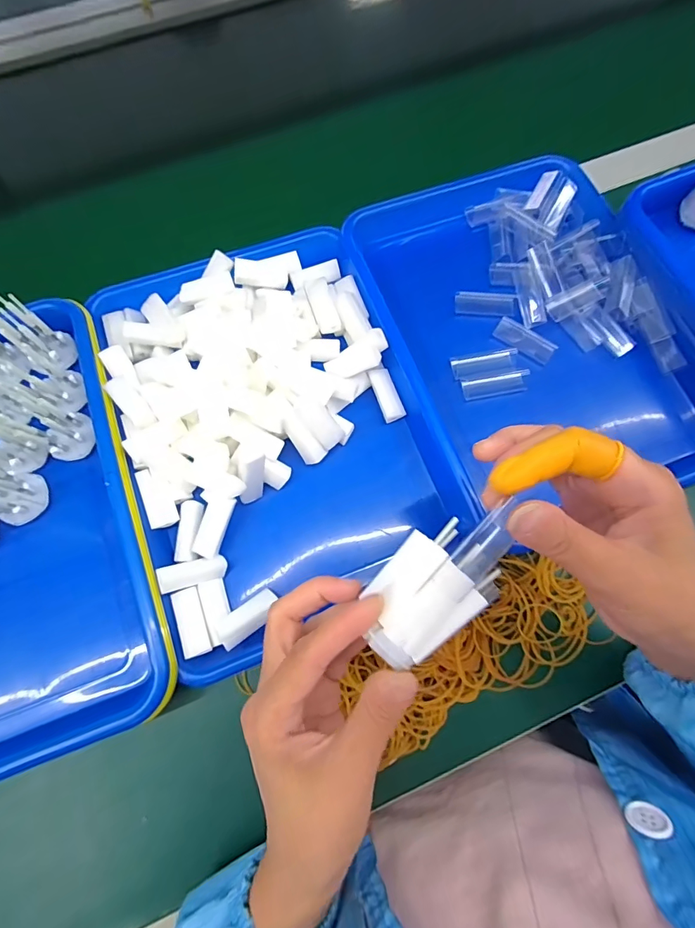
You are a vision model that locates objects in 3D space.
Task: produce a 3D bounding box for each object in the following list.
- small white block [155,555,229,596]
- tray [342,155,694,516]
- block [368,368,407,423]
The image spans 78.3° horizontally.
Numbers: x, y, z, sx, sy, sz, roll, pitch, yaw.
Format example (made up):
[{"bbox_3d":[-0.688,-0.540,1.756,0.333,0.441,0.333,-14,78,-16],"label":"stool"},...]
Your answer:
[{"bbox_3d":[-0.111,0.078,0.308,0.046,0.014,0.018,-11,73,-18],"label":"small white block"},{"bbox_3d":[0.157,-0.124,0.385,0.247,0.050,0.342,-18,74,-5],"label":"tray"},{"bbox_3d":[0.034,-0.059,0.363,0.018,0.010,0.046,-19,74,-5],"label":"block"}]

